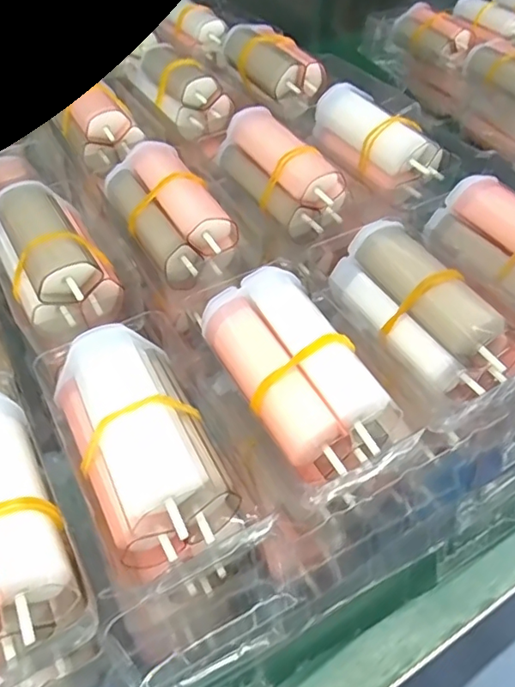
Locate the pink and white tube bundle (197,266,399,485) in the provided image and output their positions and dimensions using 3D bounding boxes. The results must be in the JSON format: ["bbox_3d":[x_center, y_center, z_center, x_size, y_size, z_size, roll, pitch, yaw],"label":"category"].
[{"bbox_3d":[0.012,0.007,0.170,0.035,0.018,0.068,-26,52,-19],"label":"pink and white tube bundle"}]

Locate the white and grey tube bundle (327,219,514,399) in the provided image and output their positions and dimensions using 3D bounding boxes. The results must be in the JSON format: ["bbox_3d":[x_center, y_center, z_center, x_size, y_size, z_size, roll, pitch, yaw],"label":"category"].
[{"bbox_3d":[0.058,-0.012,0.193,0.032,0.024,0.068,-50,63,17],"label":"white and grey tube bundle"}]

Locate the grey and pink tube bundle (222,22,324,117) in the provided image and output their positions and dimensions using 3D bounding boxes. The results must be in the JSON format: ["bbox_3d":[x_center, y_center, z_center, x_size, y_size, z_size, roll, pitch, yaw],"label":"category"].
[{"bbox_3d":[0.006,-0.162,0.315,0.032,0.028,0.066,-24,52,-18],"label":"grey and pink tube bundle"}]

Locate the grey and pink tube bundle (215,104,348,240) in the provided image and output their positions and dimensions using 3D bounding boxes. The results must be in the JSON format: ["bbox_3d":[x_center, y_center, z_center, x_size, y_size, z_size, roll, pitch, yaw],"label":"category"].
[{"bbox_3d":[0.008,-0.077,0.242,0.024,0.027,0.073,-24,52,-18],"label":"grey and pink tube bundle"}]

